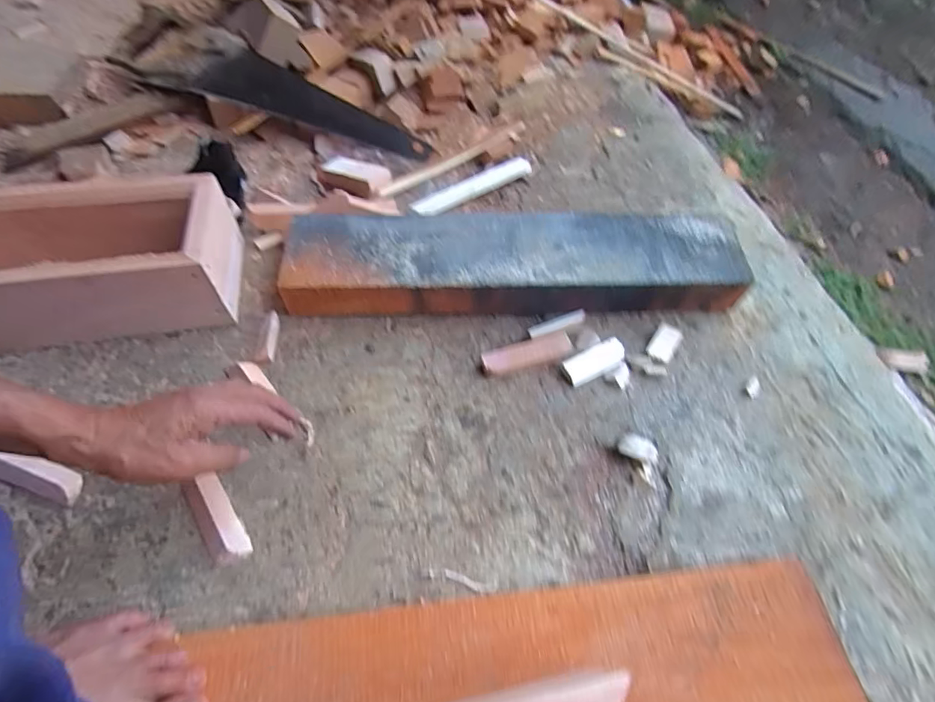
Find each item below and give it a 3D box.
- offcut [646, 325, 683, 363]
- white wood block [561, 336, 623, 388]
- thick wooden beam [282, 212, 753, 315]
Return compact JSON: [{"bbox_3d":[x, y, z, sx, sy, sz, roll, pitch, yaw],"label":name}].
[{"bbox_3d":[0.245,-0.008,0.613,0.031,0.010,0.053,32,62,16],"label":"offcut"},{"bbox_3d":[0.155,0.014,0.601,0.082,0.012,0.031,-24,78,-13],"label":"white wood block"},{"bbox_3d":[0.060,-0.114,0.639,0.573,0.067,0.130,1,58,-3],"label":"thick wooden beam"}]

